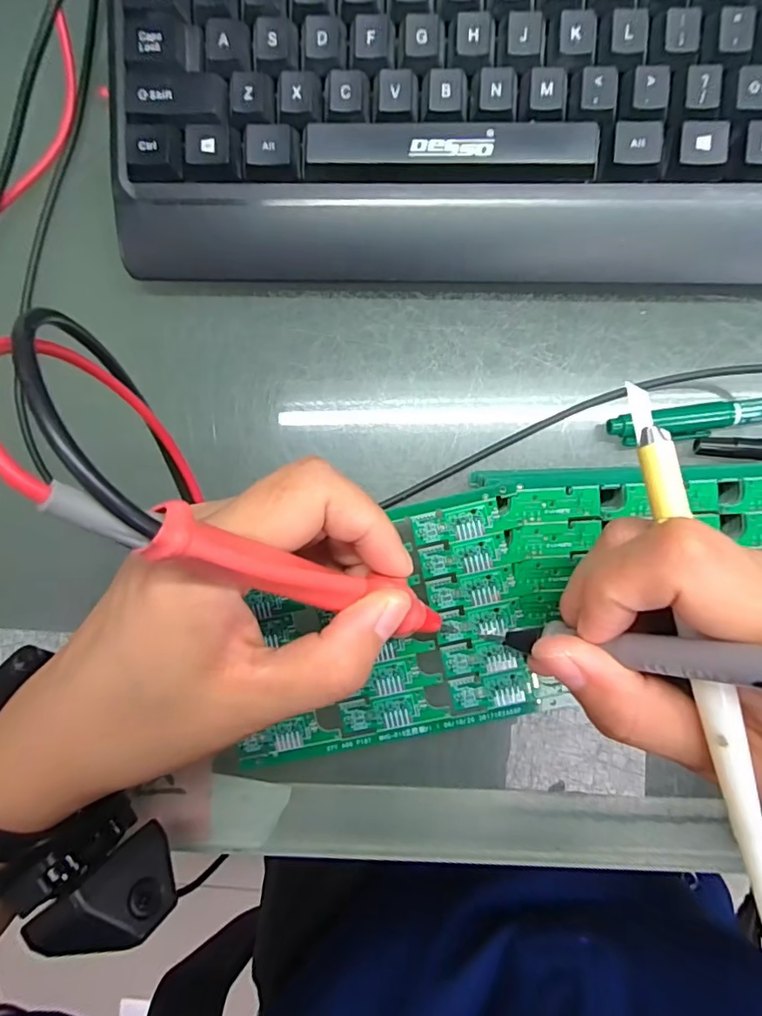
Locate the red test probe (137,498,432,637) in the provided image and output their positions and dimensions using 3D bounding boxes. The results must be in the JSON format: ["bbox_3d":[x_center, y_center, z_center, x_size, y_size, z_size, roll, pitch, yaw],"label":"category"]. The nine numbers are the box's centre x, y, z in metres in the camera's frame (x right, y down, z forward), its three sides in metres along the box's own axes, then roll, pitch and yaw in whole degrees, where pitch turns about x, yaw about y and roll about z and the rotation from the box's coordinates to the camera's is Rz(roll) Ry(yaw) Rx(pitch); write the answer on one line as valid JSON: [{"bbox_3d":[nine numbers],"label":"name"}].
[{"bbox_3d":[-0.009,0.024,0.151,0.014,0.127,0.015,28,88,41],"label":"red test probe"}]

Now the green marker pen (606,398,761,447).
[{"bbox_3d":[0.162,-0.040,0.214,0.132,0.011,0.013,-7,89,3],"label":"green marker pen"}]

